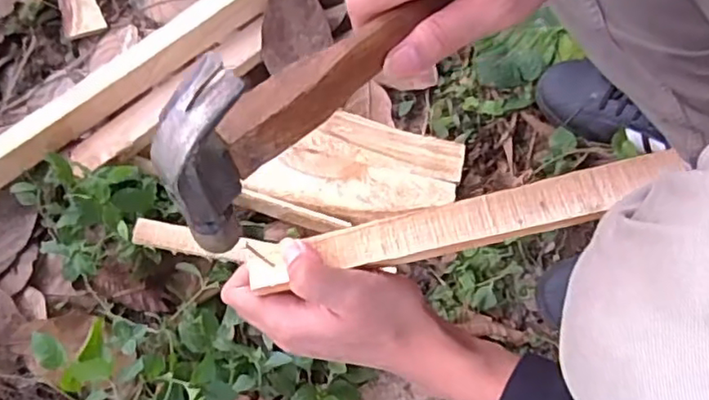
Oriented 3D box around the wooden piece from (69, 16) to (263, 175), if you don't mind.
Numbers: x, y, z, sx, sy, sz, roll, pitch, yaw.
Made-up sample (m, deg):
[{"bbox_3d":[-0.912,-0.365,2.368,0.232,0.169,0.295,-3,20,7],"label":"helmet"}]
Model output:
[{"bbox_3d":[-0.190,-0.113,0.661,0.245,0.019,0.043,-39,75,-14],"label":"wooden piece"}]

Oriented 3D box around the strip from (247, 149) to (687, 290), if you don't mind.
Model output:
[{"bbox_3d":[0.063,0.013,0.359,0.247,0.008,0.031,-13,67,1],"label":"strip"}]

